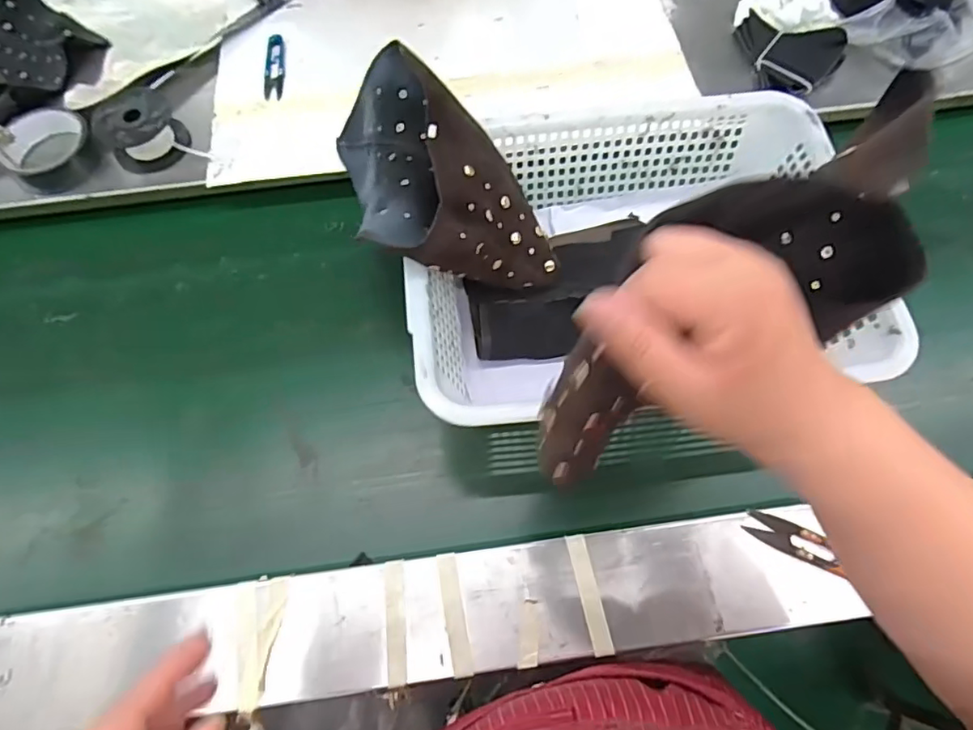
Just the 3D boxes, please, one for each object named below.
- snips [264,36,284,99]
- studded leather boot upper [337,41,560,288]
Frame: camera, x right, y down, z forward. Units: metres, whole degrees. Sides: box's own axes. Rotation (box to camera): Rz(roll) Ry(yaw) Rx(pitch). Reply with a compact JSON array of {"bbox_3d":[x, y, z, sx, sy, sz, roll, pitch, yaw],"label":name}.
[{"bbox_3d":[-0.256,-0.361,0.683,0.022,0.008,0.101,-6,67,-1],"label":"snips"},{"bbox_3d":[-0.046,-0.180,0.529,0.158,0.139,0.216,-17,67,-5],"label":"studded leather boot upper"}]

